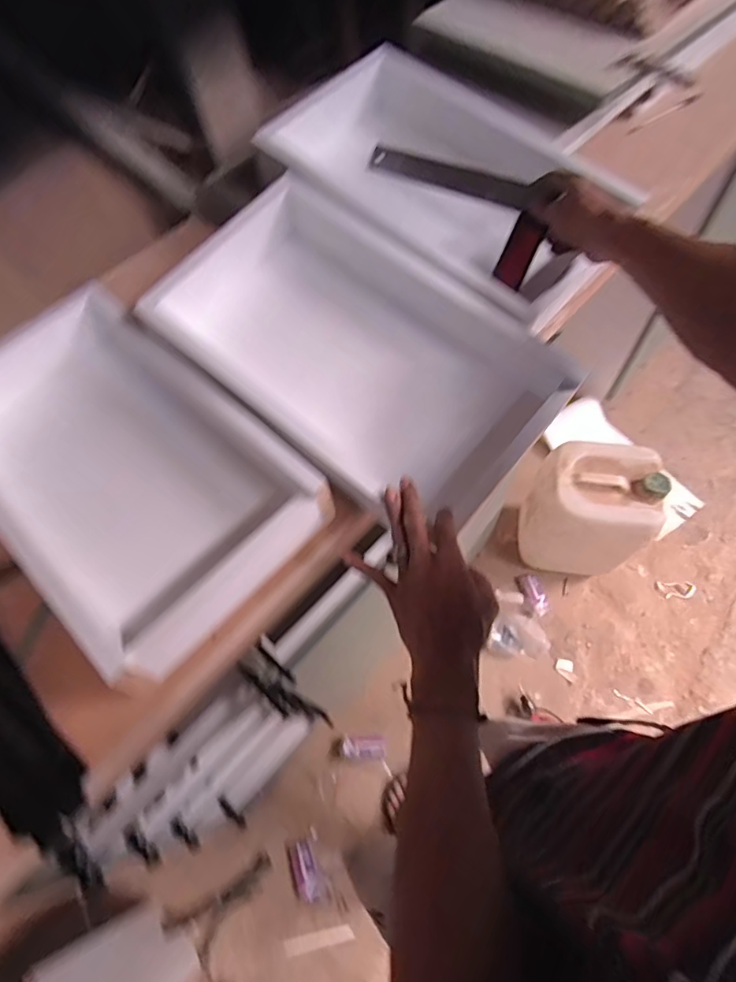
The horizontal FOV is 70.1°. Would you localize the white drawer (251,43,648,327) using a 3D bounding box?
[{"bbox_3d":[0.092,-0.403,0.719,0.487,0.129,0.288,37,72,18],"label":"white drawer"}]

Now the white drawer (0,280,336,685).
[{"bbox_3d":[-0.294,-0.048,0.608,0.262,0.084,0.464,-42,69,-17],"label":"white drawer"}]

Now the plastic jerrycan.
[{"bbox_3d":[0.538,0.058,1.325,0.267,0.366,0.218,10,66,8],"label":"plastic jerrycan"}]

